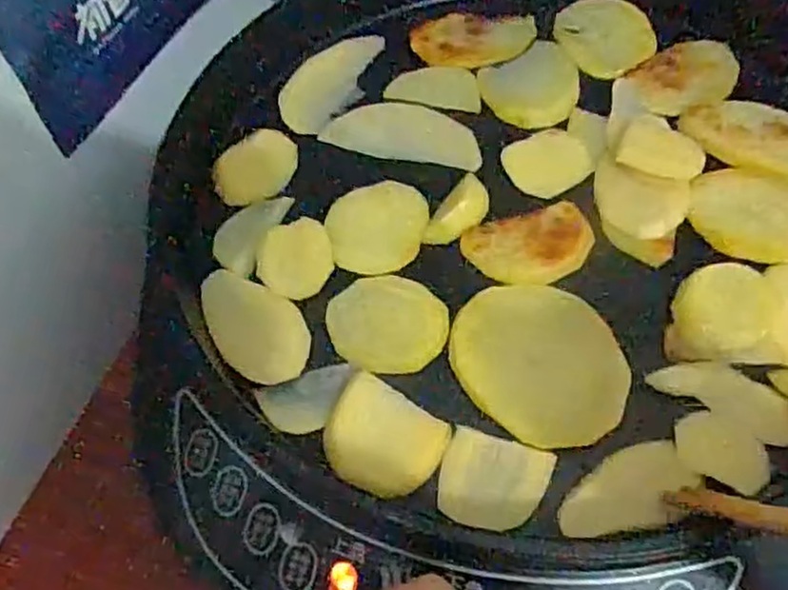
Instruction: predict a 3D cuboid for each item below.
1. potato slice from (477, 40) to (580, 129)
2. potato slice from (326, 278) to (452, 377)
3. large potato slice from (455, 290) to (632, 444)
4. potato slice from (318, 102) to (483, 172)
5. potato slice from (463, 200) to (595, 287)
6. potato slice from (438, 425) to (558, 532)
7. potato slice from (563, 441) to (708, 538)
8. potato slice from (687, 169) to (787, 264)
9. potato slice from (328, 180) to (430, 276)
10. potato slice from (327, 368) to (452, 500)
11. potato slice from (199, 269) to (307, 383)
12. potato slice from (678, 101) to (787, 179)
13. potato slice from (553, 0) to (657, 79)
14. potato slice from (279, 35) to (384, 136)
[{"bbox_3d":[0.072,-0.106,0.367,0.053,0.004,0.049,-1,60,2],"label":"potato slice"},{"bbox_3d":[-0.003,0.011,0.300,0.048,0.004,0.043,6,60,6],"label":"potato slice"},{"bbox_3d":[0.057,0.025,0.287,0.071,0.004,0.060,34,66,20],"label":"large potato slice"},{"bbox_3d":[0.005,-0.079,0.353,0.075,0.004,0.037,9,60,8],"label":"potato slice"},{"bbox_3d":[0.058,-0.021,0.312,0.053,0.004,0.036,-13,60,-5],"label":"potato slice"},{"bbox_3d":[0.036,0.069,0.267,0.038,0.004,0.034,14,61,10],"label":"potato slice"},{"bbox_3d":[0.083,0.071,0.262,0.051,0.004,0.028,-24,61,-11],"label":"potato slice"},{"bbox_3d":[0.157,-0.036,0.318,0.055,0.005,0.046,13,61,10],"label":"potato slice"},{"bbox_3d":[-0.008,-0.031,0.323,0.042,0.004,0.048,10,61,8],"label":"potato slice"},{"bbox_3d":[-0.006,0.054,0.274,0.044,0.004,0.037,31,65,19],"label":"potato slice"},{"bbox_3d":[-0.059,0.011,0.301,0.059,0.004,0.034,38,68,22],"label":"potato slice"},{"bbox_3d":[0.174,-0.073,0.341,0.074,0.005,0.043,31,66,19],"label":"potato slice"},{"bbox_3d":[0.113,-0.137,0.387,0.049,0.008,0.065,-17,60,-8],"label":"potato slice"},{"bbox_3d":[-0.030,-0.111,0.377,0.034,0.006,0.073,33,66,20],"label":"potato slice"}]

